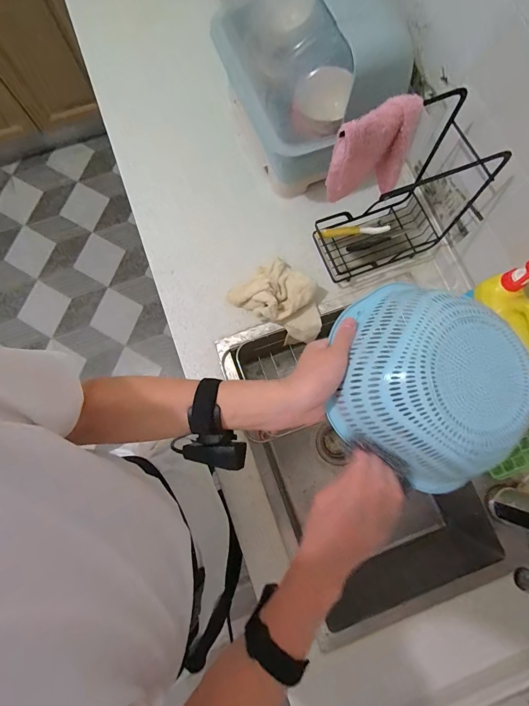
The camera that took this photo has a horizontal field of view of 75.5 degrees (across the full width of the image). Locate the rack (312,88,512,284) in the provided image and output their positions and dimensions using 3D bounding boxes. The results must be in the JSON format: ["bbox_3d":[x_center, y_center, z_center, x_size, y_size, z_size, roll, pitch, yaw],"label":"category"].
[{"bbox_3d":[0.237,-0.271,0.609,0.246,0.258,0.133,-20,79,-4],"label":"rack"}]

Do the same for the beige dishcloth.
[{"bbox_3d":[0.038,-0.109,0.691,0.185,0.068,0.126,39,81,8],"label":"beige dishcloth"}]

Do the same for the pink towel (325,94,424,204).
[{"bbox_3d":[0.166,-0.306,0.544,0.125,0.146,0.050,-25,79,-5],"label":"pink towel"}]

